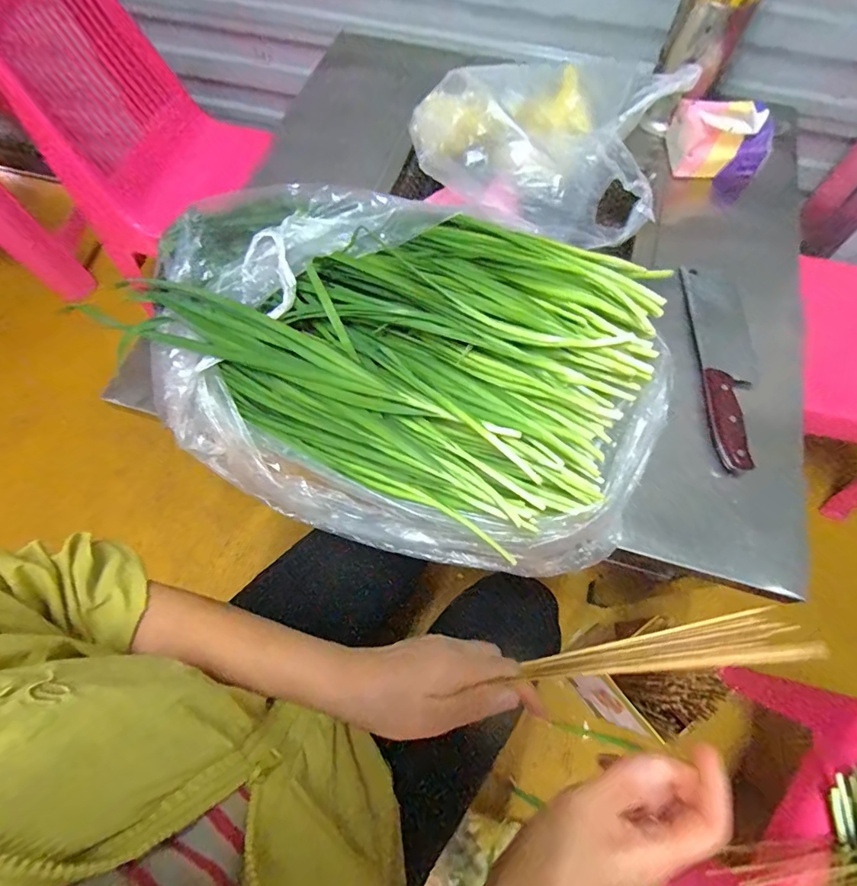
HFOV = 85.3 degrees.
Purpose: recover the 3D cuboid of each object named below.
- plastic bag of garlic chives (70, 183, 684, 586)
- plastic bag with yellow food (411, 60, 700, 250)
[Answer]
[{"bbox_3d":[-0.044,-0.078,0.464,0.527,0.108,0.316,21,69,9],"label":"plastic bag of garlic chives"},{"bbox_3d":[0.145,-0.401,0.616,0.320,0.095,0.216,9,68,4],"label":"plastic bag with yellow food"}]

